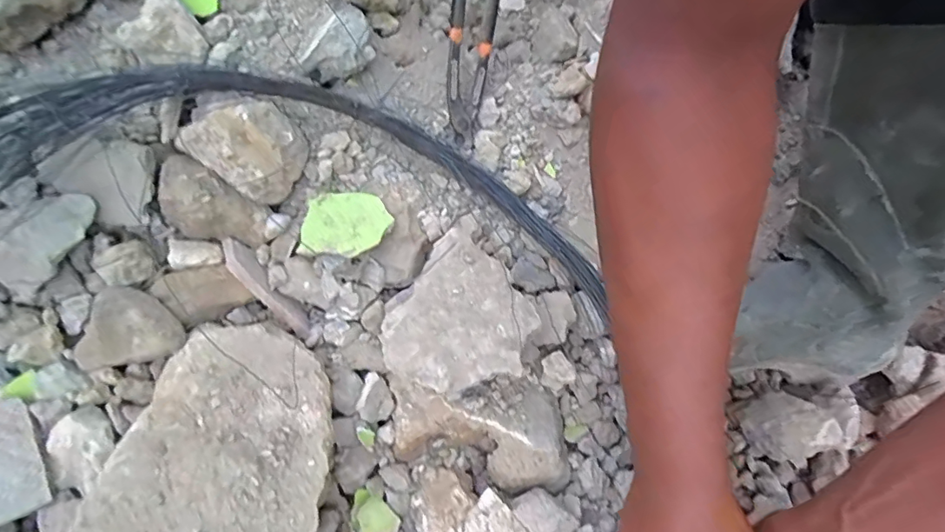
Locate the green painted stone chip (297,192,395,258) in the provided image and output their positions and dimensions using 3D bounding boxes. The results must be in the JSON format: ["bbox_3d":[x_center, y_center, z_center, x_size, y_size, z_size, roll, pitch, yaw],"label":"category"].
[{"bbox_3d":[-0.109,-0.037,0.432,0.071,0.007,0.065,6,58,-6],"label":"green painted stone chip"}]

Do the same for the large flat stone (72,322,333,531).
[{"bbox_3d":[-0.165,0.135,0.344,0.131,0.050,0.193,16,51,-13],"label":"large flat stone"}]

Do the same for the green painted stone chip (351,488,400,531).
[{"bbox_3d":[-0.080,0.198,0.397,0.033,0.012,0.041,-13,46,-21],"label":"green painted stone chip"}]

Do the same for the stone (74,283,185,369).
[{"bbox_3d":[-0.262,0.045,0.378,0.073,0.030,0.056,-12,74,1],"label":"stone"}]

